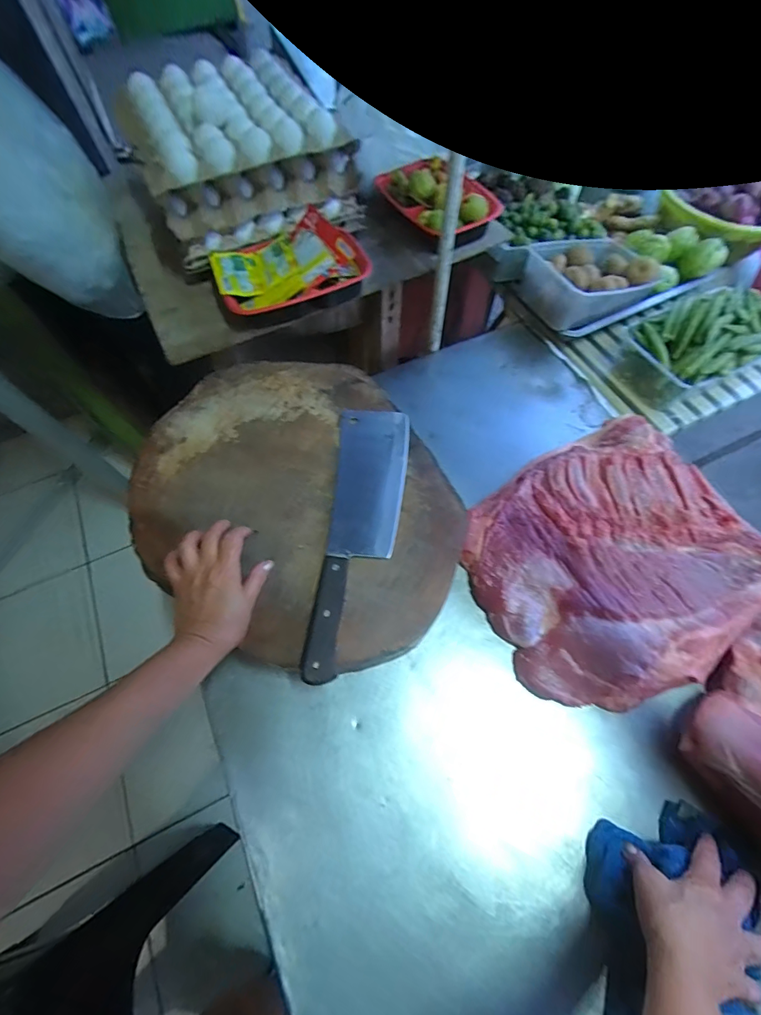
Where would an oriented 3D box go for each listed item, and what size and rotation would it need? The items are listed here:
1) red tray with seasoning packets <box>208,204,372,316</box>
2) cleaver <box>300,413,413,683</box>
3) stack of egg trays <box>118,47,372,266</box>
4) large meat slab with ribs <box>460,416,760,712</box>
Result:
[{"bbox_3d":[-0.136,-0.361,0.613,0.216,0.059,0.125,-22,65,-8],"label":"red tray with seasoning packets"},{"bbox_3d":[-0.021,0.022,0.509,0.093,0.021,0.359,3,65,4],"label":"cleaver"},{"bbox_3d":[-0.214,-0.551,0.640,0.282,0.131,0.261,-22,65,-8],"label":"stack of egg trays"},{"bbox_3d":[0.308,0.071,0.567,0.356,0.065,0.333,-24,66,-9],"label":"large meat slab with ribs"}]

